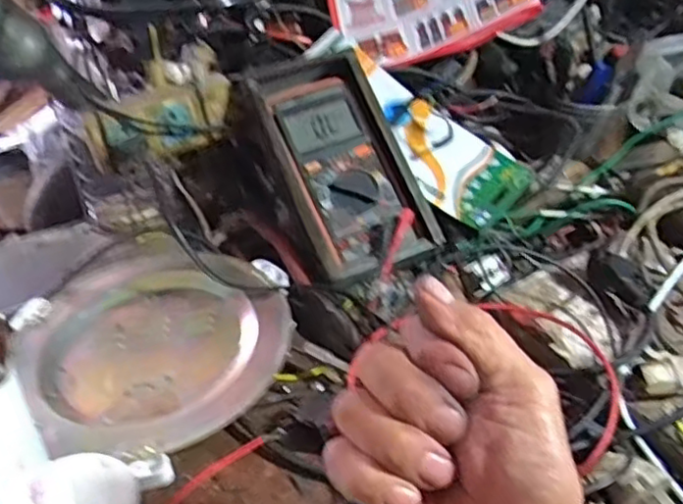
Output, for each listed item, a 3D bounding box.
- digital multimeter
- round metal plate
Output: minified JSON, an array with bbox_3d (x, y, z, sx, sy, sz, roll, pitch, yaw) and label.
[{"bbox_3d":[-0.004,-0.080,0.571,0.110,0.046,0.222,-16,68,-17],"label":"digital multimeter"},{"bbox_3d":[-0.145,0.058,0.497,0.191,0.024,0.219,-24,41,-27],"label":"round metal plate"}]

